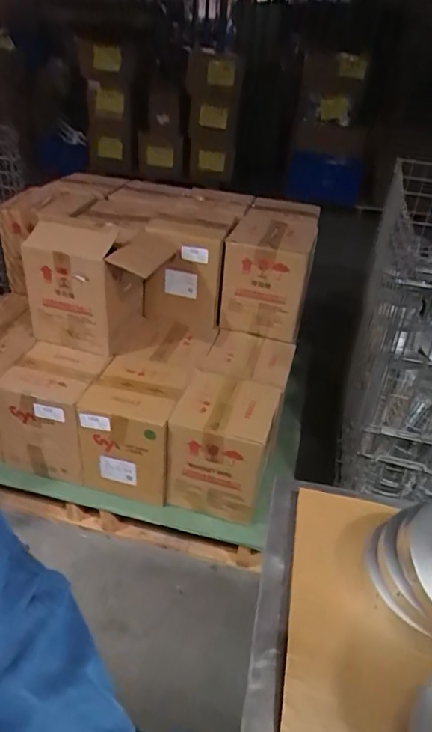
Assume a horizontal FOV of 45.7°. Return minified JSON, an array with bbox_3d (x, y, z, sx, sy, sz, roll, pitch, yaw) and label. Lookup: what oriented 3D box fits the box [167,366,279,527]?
[{"bbox_3d":[0.020,0.204,1.323,0.233,0.260,0.237,12,34,11],"label":"box"}]

